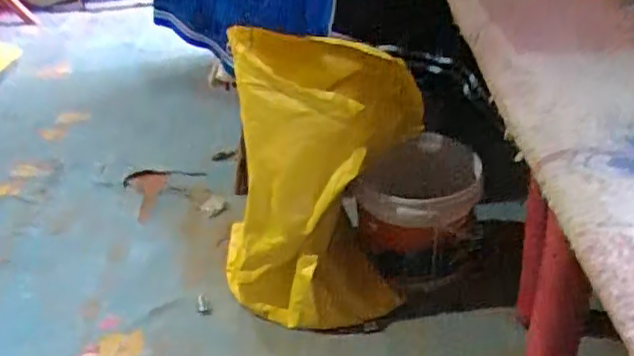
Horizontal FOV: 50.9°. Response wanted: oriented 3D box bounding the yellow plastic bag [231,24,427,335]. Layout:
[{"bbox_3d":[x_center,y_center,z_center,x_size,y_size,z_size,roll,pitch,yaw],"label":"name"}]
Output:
[{"bbox_3d":[-0.016,0.009,1.025,0.257,0.435,0.221,-13,33,-15],"label":"yellow plastic bag"}]

